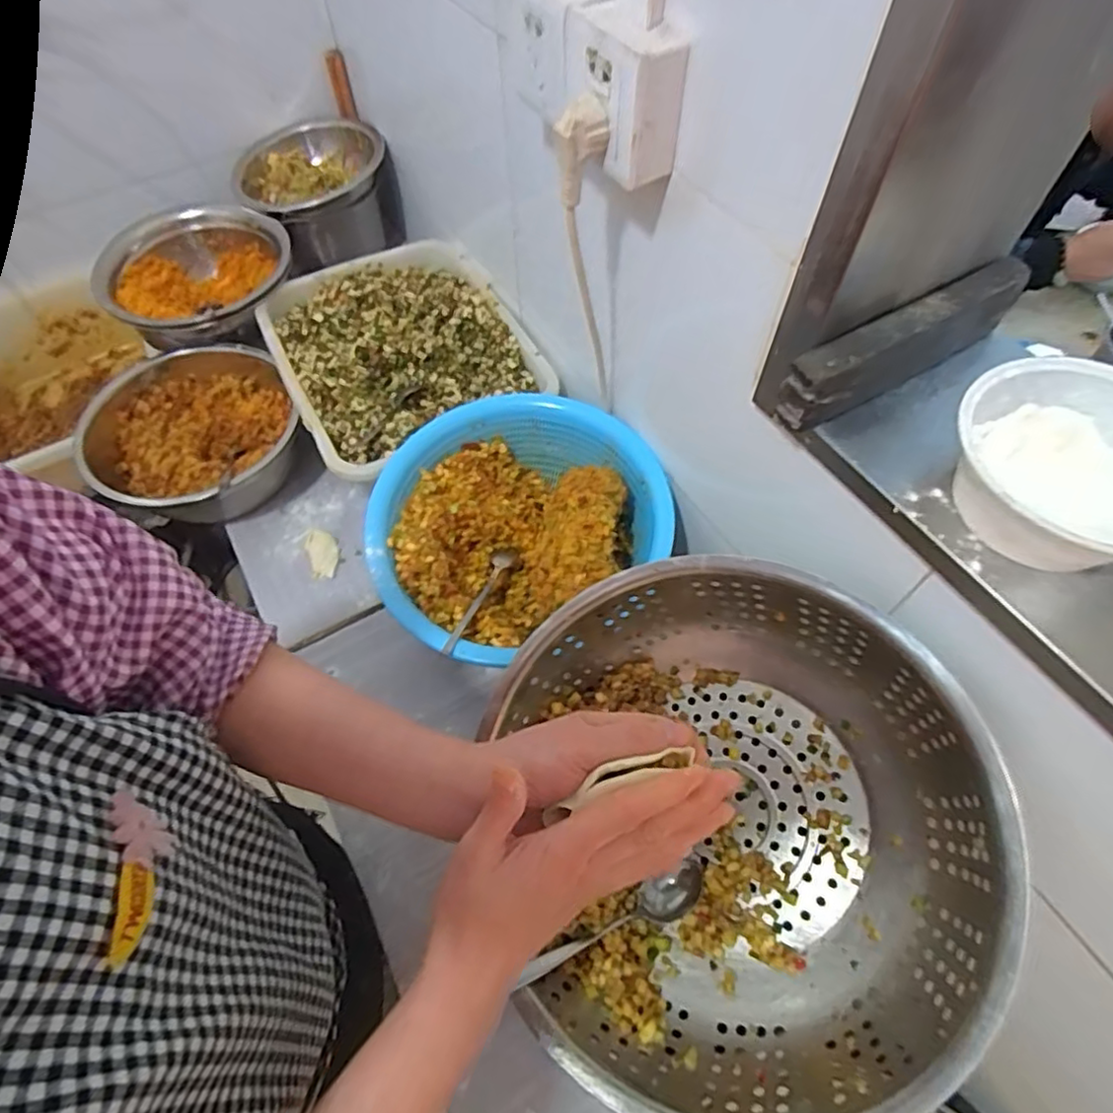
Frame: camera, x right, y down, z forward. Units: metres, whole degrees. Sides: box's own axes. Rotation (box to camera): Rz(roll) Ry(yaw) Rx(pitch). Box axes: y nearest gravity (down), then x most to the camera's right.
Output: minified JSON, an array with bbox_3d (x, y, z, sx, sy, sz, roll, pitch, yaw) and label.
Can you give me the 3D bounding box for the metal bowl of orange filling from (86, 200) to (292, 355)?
[{"bbox_3d":[-0.515,-0.400,0.946,0.256,0.095,0.225,-19,60,-11],"label":"metal bowl of orange filling"}]

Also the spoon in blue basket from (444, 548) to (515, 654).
[{"bbox_3d":[-0.081,0.042,0.683,0.026,0.016,0.180,15,35,9],"label":"spoon in blue basket"}]

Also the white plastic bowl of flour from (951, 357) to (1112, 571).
[{"bbox_3d":[0.308,-0.047,0.392,0.135,0.063,0.131,0,58,0],"label":"white plastic bowl of flour"}]

